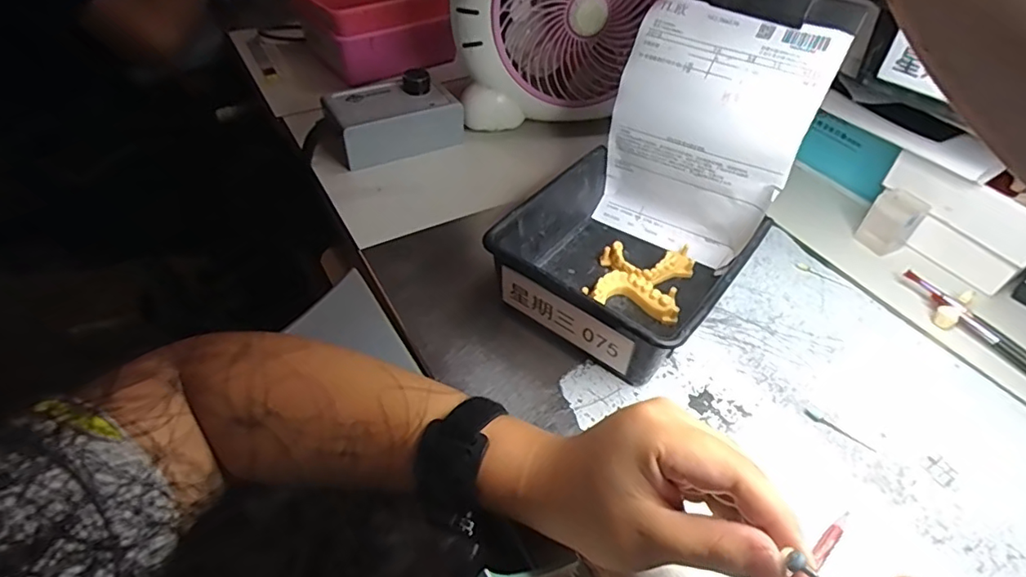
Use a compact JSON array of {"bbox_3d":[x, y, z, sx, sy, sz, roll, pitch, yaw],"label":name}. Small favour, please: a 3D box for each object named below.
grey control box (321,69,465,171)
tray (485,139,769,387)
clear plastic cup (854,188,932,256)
[{"bbox_3d":[-0.129,-0.185,0.601,0.133,0.059,0.072,-21,49,-22],"label":"grey control box"},{"bbox_3d":[0.089,-0.021,0.446,0.159,0.070,0.171,30,51,25],"label":"tray"},{"bbox_3d":[0.355,-0.062,0.522,0.035,0.046,0.040,-26,51,-26],"label":"clear plastic cup"}]

